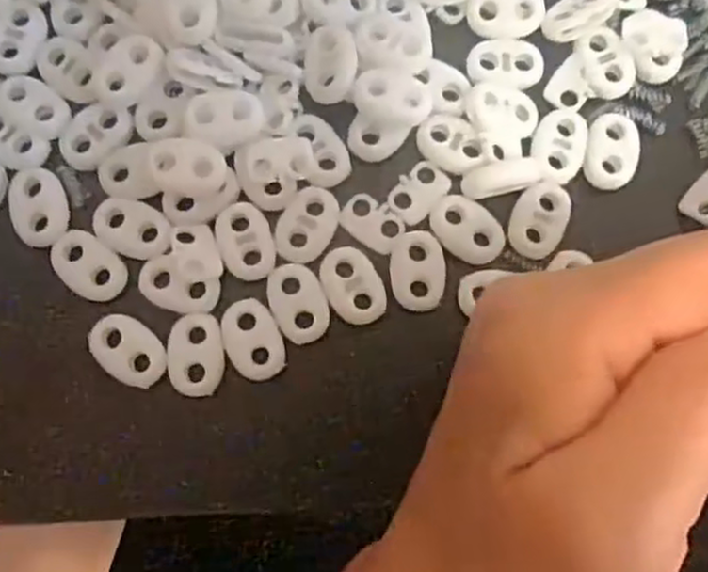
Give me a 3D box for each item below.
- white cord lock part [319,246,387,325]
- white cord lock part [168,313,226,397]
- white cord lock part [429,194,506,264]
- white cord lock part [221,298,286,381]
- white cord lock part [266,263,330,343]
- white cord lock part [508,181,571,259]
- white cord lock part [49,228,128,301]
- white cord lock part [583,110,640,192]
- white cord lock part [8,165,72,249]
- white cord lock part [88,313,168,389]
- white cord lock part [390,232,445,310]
[{"bbox_3d":[0.000,-0.001,0.209,0.015,0.004,0.022,-26,82,-5],"label":"white cord lock part"},{"bbox_3d":[-0.043,0.018,0.204,0.015,0.004,0.022,-6,80,-2],"label":"white cord lock part"},{"bbox_3d":[0.032,-0.016,0.213,0.023,0.004,0.015,37,82,5],"label":"white cord lock part"},{"bbox_3d":[-0.027,0.014,0.205,0.014,0.004,0.022,-22,81,-4],"label":"white cord lock part"},{"bbox_3d":[-0.015,0.005,0.208,0.014,0.004,0.023,-20,81,-4],"label":"white cord lock part"},{"bbox_3d":[0.053,-0.019,0.213,0.015,0.004,0.022,21,81,3],"label":"white cord lock part"},{"bbox_3d":[-0.073,-0.006,0.208,0.023,0.004,0.014,40,82,5],"label":"white cord lock part"},{"bbox_3d":[0.074,-0.039,0.219,0.014,0.004,0.023,12,80,1],"label":"white cord lock part"},{"bbox_3d":[-0.088,-0.022,0.210,0.014,0.004,0.023,-9,81,-2],"label":"white cord lock part"},{"bbox_3d":[-0.061,0.017,0.204,0.023,0.004,0.015,41,82,6],"label":"white cord lock part"},{"bbox_3d":[0.018,-0.005,0.211,0.015,0.004,0.023,-4,80,-2],"label":"white cord lock part"}]

